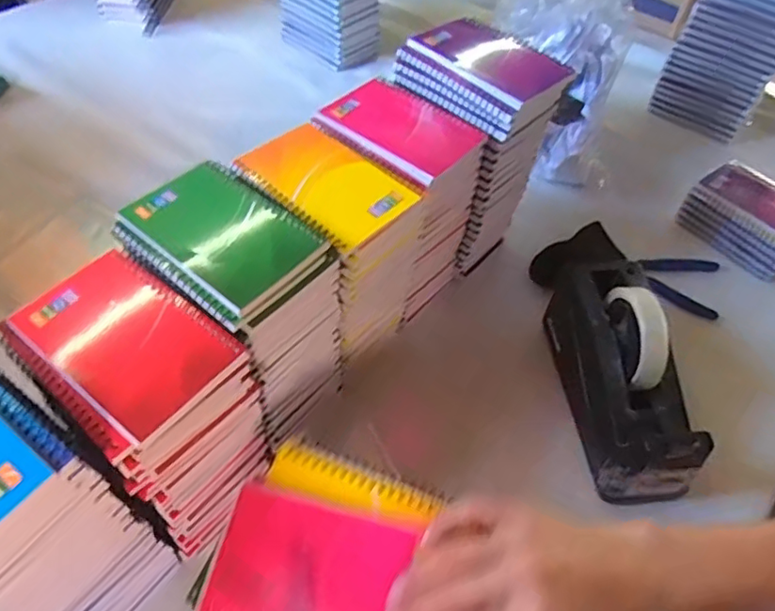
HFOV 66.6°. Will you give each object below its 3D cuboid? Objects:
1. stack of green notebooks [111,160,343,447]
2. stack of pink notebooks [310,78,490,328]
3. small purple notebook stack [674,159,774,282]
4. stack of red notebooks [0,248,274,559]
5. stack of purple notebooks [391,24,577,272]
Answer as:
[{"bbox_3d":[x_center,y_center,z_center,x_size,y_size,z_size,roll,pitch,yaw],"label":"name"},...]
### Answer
[{"bbox_3d":[-0.124,-0.006,0.474,0.157,0.170,0.099,35,57,21],"label":"stack of green notebooks"},{"bbox_3d":[0.006,-0.097,0.587,0.141,0.193,0.102,38,58,22],"label":"stack of pink notebooks"},{"bbox_3d":[0.438,-0.107,0.711,0.102,0.063,0.132,-32,61,-26],"label":"small purple notebook stack"},{"bbox_3d":[-0.168,0.067,0.426,0.133,0.157,0.101,35,57,21],"label":"stack of red notebooks"},{"bbox_3d":[0.083,-0.157,0.616,0.104,0.224,0.130,-35,62,-27],"label":"stack of purple notebooks"}]

